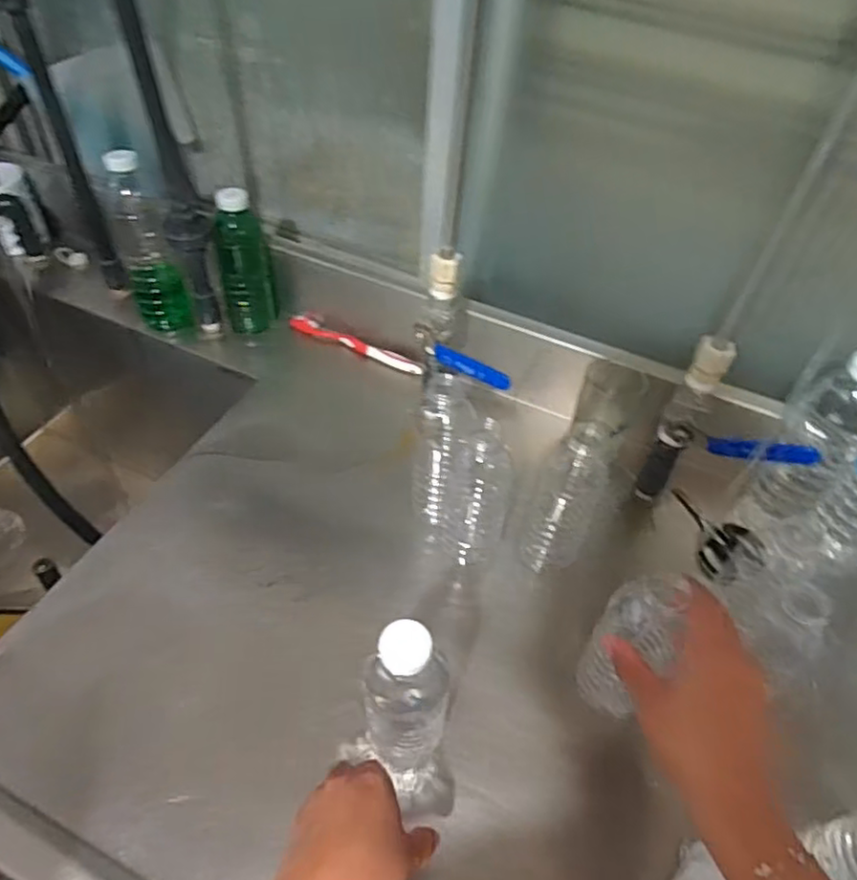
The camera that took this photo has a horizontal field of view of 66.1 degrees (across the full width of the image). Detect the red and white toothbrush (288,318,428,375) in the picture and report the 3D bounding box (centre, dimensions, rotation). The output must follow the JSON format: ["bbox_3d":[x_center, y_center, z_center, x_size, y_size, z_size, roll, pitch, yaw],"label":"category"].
[{"bbox_3d":[-0.093,-0.119,0.821,0.188,0.015,0.022,26,51,18],"label":"red and white toothbrush"}]

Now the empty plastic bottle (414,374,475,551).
[{"bbox_3d":[0.015,0.028,0.624,0.057,0.162,0.050,2,16,-3],"label":"empty plastic bottle"}]

